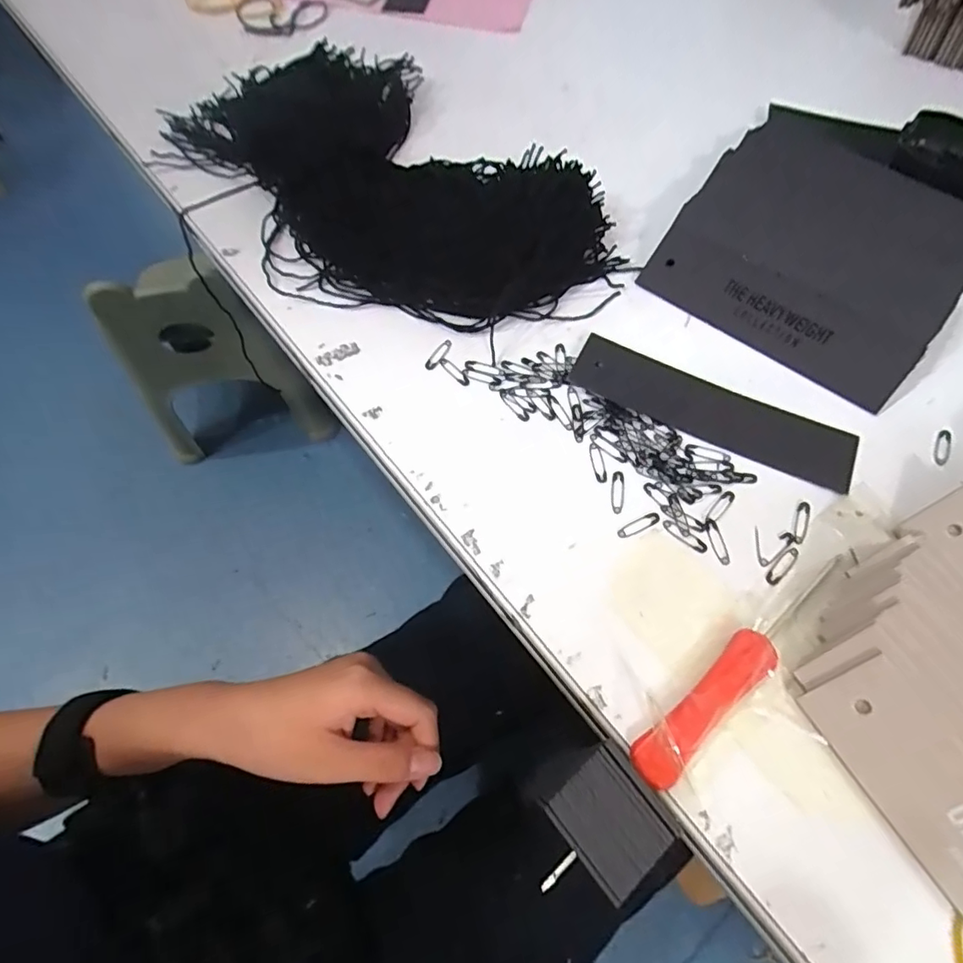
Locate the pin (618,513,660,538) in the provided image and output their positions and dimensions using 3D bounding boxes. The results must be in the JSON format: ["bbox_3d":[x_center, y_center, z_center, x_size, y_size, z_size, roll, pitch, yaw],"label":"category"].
[{"bbox_3d":[0.063,0.017,0.219,0.019,0.004,0.005,-23,66,-13],"label":"pin"}]

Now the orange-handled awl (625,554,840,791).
[{"bbox_3d":[0.094,0.065,0.194,0.106,0.010,0.016,-38,70,-18],"label":"orange-handled awl"}]

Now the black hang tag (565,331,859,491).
[{"bbox_3d":[0.102,-0.031,0.245,0.122,0.007,0.031,25,62,9],"label":"black hang tag"}]

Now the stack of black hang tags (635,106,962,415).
[{"bbox_3d":[0.176,-0.130,0.273,0.125,0.015,0.161,36,74,13],"label":"stack of black hang tags"}]

